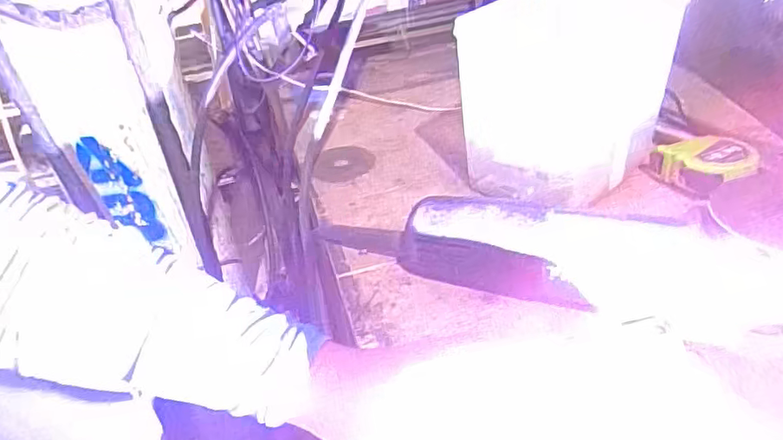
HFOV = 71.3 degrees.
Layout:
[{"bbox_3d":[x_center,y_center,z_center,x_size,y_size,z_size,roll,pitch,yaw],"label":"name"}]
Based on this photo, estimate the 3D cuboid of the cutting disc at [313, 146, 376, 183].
[{"bbox_3d":[-0.051,-0.060,0.586,0.064,0.004,0.071,4,40,15],"label":"cutting disc"}]

